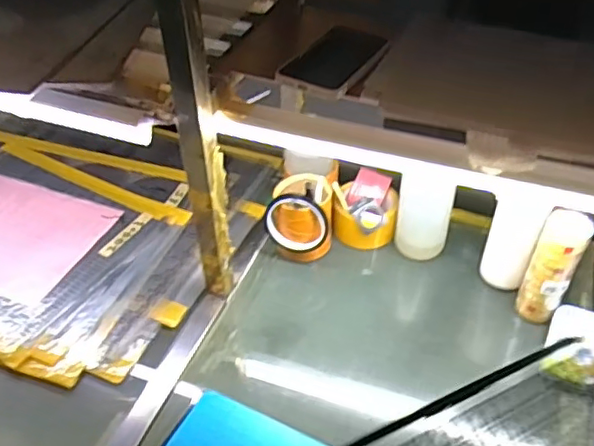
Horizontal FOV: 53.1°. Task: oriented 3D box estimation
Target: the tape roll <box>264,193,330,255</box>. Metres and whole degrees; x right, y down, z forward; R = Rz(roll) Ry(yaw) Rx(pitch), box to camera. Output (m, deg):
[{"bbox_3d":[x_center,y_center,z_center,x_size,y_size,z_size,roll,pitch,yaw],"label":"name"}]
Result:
[{"bbox_3d":[-0.001,0.002,0.840,0.090,0.106,0.016,25,38,-1],"label":"tape roll"}]

